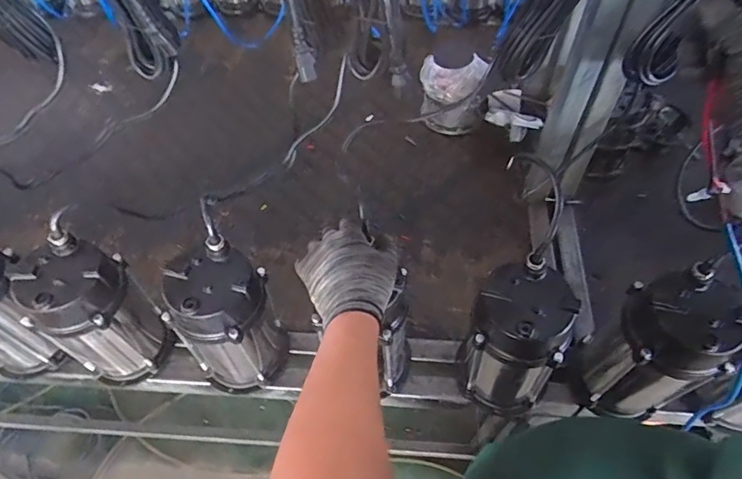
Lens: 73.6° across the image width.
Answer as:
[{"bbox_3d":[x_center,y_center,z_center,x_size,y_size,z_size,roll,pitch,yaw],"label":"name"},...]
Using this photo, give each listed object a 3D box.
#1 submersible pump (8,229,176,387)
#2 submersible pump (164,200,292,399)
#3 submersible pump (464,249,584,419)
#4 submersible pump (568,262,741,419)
[{"bbox_3d":[-0.395,0.115,0.735,0.116,0.257,0.135,29,62,19],"label":"submersible pump"},{"bbox_3d":[-0.187,0.128,0.705,0.141,0.261,0.135,38,65,24],"label":"submersible pump"},{"bbox_3d":[0.198,0.154,0.696,0.124,0.273,0.114,28,61,18],"label":"submersible pump"},{"bbox_3d":[0.372,0.151,0.667,0.120,0.254,0.126,-32,61,-18],"label":"submersible pump"}]

